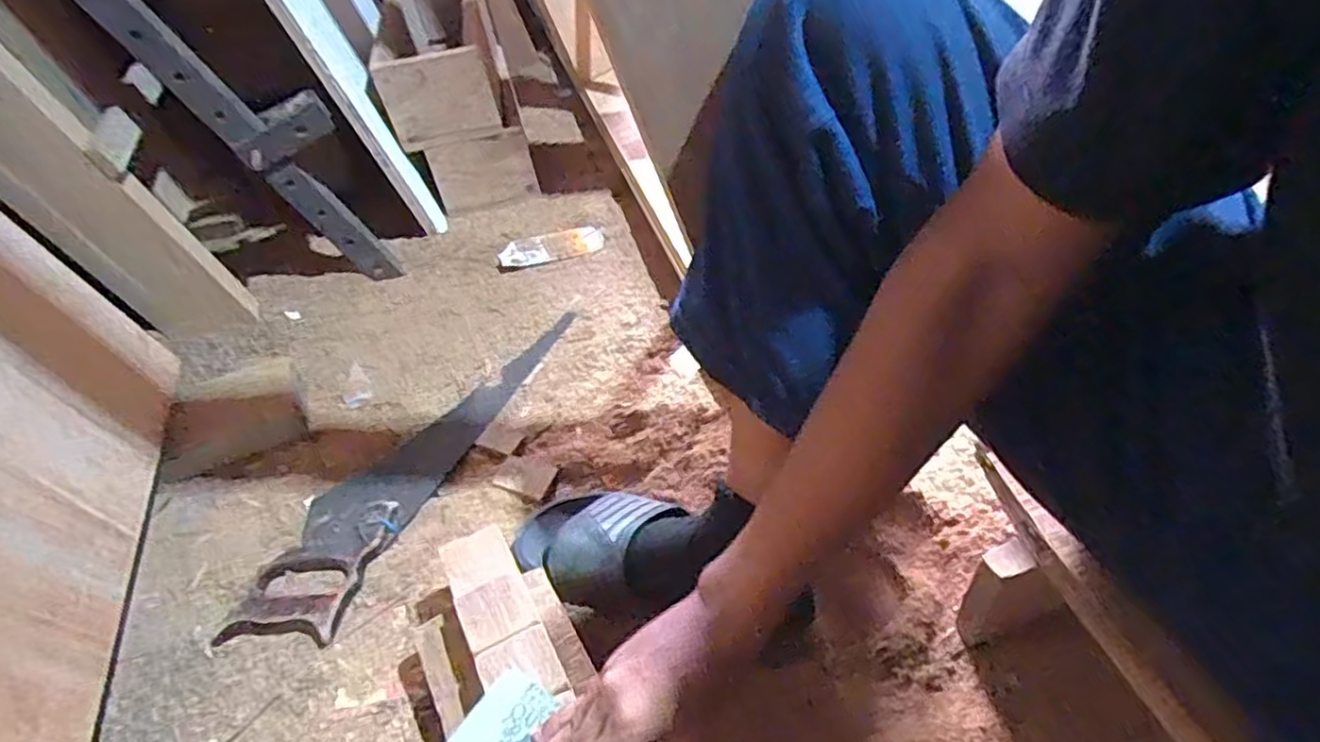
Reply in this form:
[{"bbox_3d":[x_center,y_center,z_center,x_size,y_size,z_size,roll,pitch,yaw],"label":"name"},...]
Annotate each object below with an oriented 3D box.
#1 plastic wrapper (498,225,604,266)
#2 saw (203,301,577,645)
[{"bbox_3d":[-0.160,-0.187,1.034,0.149,0.011,0.064,-11,44,-7],"label":"plastic wrapper"},{"bbox_3d":[-0.252,0.079,0.757,0.102,0.018,0.468,13,46,17],"label":"saw"}]

